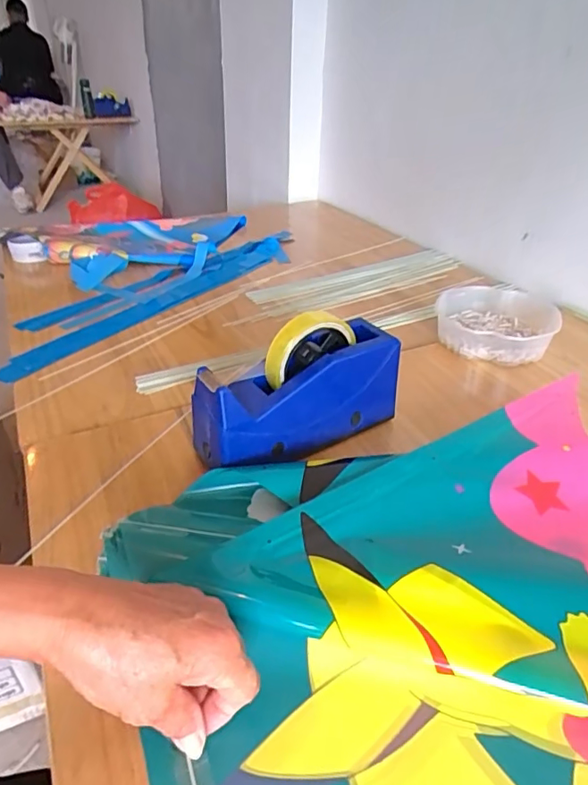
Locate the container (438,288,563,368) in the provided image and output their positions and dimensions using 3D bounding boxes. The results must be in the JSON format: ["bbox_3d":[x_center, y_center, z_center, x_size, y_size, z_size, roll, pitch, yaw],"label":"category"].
[{"bbox_3d":[0.273,-0.094,0.703,0.157,0.046,0.158,10,33,12],"label":"container"}]

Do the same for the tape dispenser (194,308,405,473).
[{"bbox_3d":[0.001,-0.001,0.486,0.215,0.129,0.064,-18,37,-25],"label":"tape dispenser"}]

